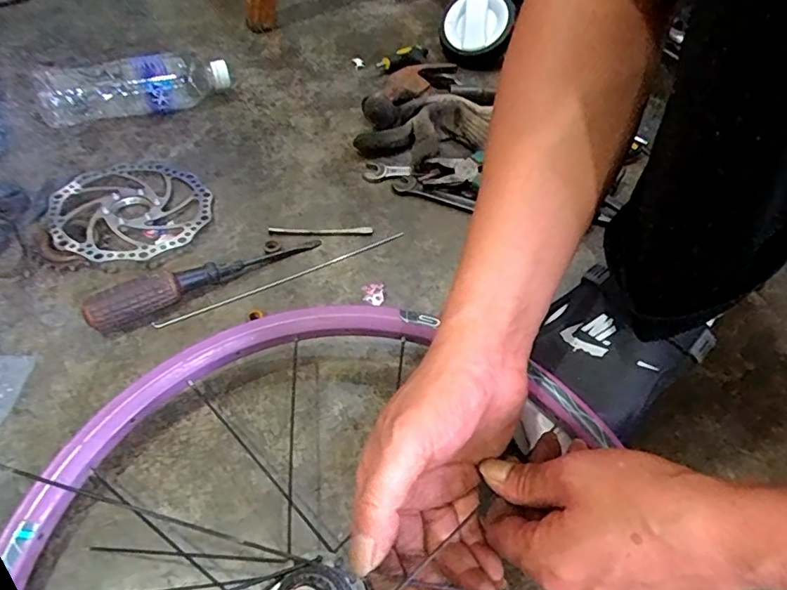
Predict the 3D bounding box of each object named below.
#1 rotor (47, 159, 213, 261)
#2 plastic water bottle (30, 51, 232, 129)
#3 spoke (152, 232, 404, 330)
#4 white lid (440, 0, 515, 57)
[{"bbox_3d":[-0.264,-0.091,0.522,0.146,0.009,0.155,-15,52,-22],"label":"rotor"},{"bbox_3d":[-0.308,-0.244,0.610,0.217,0.062,0.056,-6,53,-9],"label":"plastic water bottle"},{"bbox_3d":[-0.100,-0.017,0.496,0.251,0.004,0.009,-23,58,-21],"label":"spoke"},{"bbox_3d":[0.117,-0.387,0.734,0.109,0.014,0.094,-44,74,4],"label":"white lid"}]

